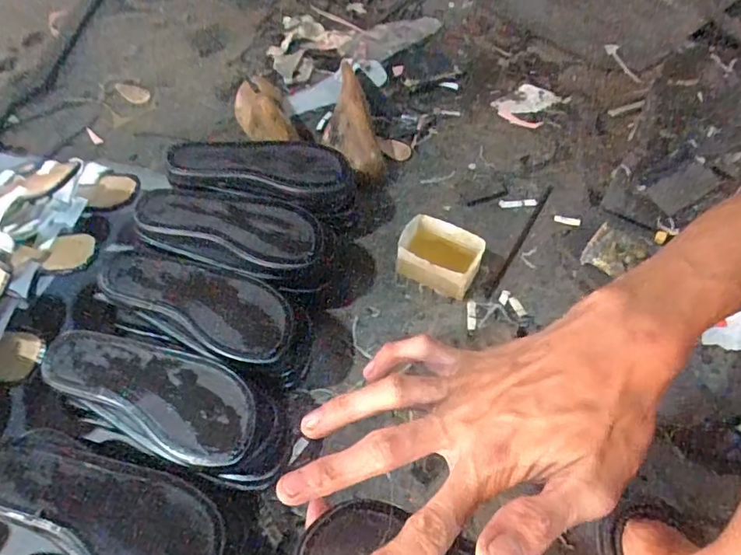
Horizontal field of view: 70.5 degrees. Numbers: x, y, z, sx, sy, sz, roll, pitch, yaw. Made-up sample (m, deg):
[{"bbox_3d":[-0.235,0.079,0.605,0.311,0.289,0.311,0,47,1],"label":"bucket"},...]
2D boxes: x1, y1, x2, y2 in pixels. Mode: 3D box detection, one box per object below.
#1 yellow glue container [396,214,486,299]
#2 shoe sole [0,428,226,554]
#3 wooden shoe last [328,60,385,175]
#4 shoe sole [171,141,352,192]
[{"bbox_3d":[0.089,-0.029,0.657,0.100,0.061,0.074,26,61,17],"label":"yellow glue container"},{"bbox_3d":[-0.226,0.189,0.436,0.224,0.025,0.088,19,59,14],"label":"shoe sole"},{"bbox_3d":[-0.032,-0.235,0.802,0.078,0.069,0.215,-11,57,-5],"label":"wooden shoe last"},{"bbox_3d":[-0.143,-0.146,0.678,0.223,0.024,0.083,6,57,6],"label":"shoe sole"}]

